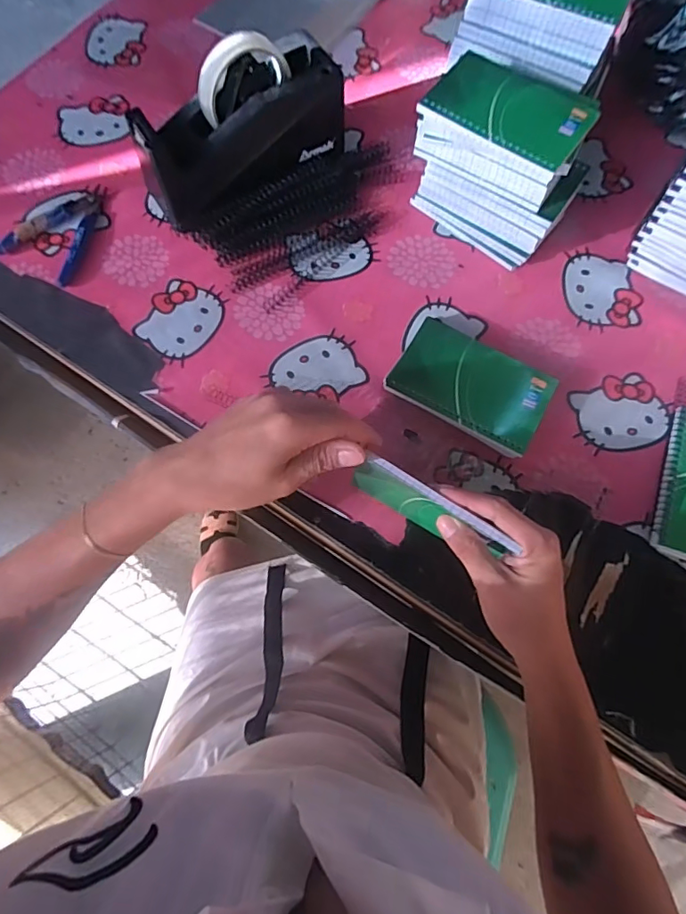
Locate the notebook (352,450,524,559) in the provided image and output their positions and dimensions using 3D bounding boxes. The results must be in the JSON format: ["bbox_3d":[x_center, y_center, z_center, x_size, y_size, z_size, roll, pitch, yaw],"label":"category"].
[{"bbox_3d":[0.065,0.039,0.388,0.124,0.080,0.013,30,74,9],"label":"notebook"}]

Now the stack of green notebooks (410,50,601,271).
[{"bbox_3d":[0.150,-0.276,0.481,0.146,0.115,0.094,37,76,11],"label":"stack of green notebooks"}]

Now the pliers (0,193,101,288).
[{"bbox_3d":[-0.279,-0.226,0.511,0.081,0.012,0.102,29,74,9],"label":"pliers"}]

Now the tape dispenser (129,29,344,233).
[{"bbox_3d":[-0.092,-0.309,0.489,0.199,0.113,0.099,-31,74,-10],"label":"tape dispenser"}]

